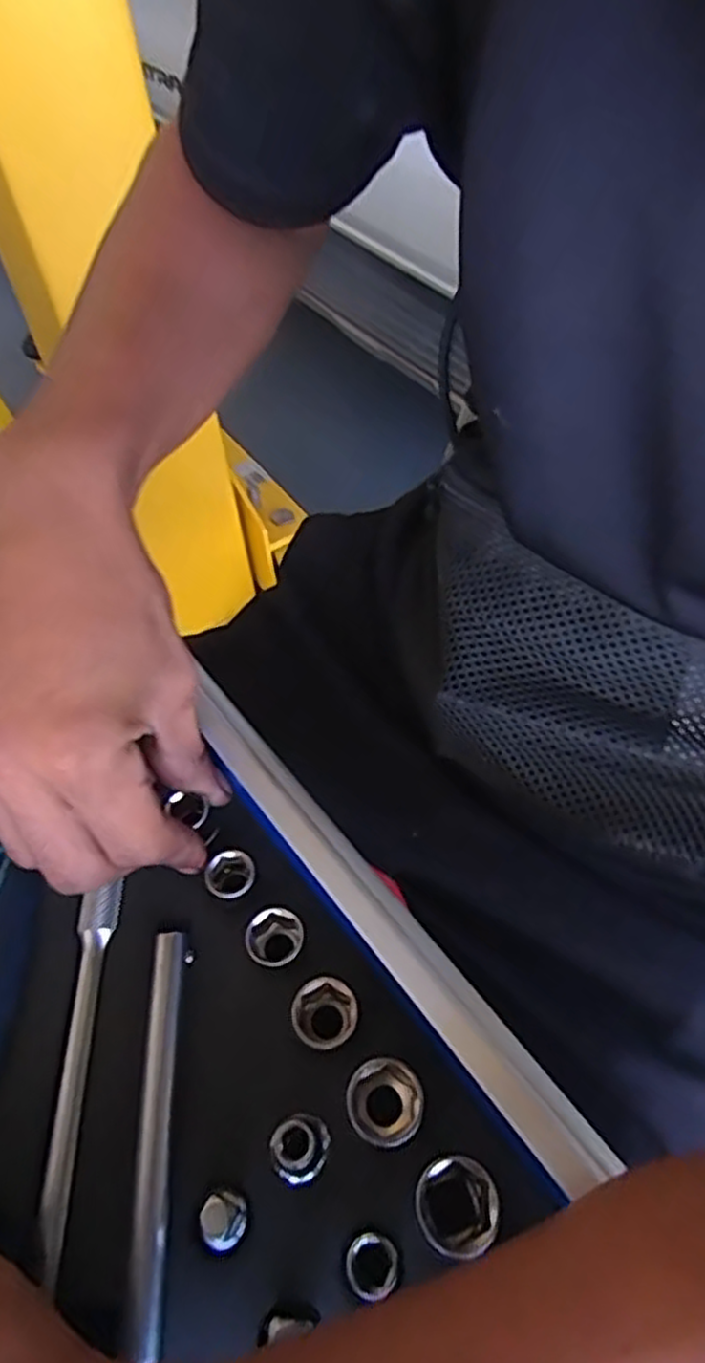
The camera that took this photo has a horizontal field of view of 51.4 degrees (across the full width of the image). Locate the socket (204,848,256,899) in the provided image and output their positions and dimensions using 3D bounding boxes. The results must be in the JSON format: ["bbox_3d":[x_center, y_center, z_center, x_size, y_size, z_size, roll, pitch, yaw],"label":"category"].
[{"bbox_3d":[-0.049,0.082,0.300,0.019,0.020,0.019,-1,53,2],"label":"socket"}]

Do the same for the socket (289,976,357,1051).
[{"bbox_3d":[-0.010,0.124,0.269,0.023,0.022,0.023,-1,53,2],"label":"socket"}]

